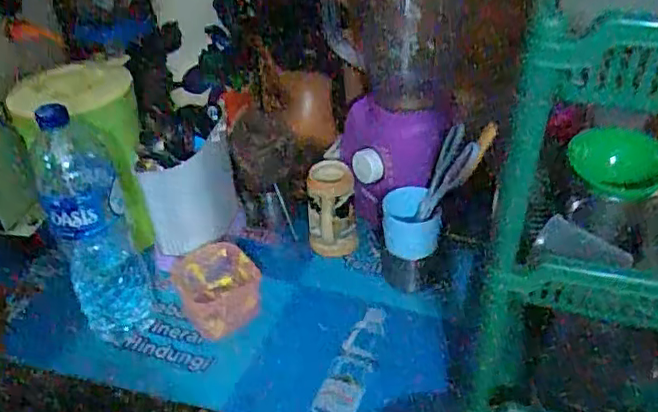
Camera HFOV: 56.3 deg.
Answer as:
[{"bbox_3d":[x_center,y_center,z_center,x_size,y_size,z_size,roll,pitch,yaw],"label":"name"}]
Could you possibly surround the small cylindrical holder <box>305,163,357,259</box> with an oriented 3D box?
[{"bbox_3d":[0.003,0.014,0.867,0.066,0.123,0.061,-5,39,-2],"label":"small cylindrical holder"}]

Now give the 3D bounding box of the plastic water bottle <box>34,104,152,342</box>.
[{"bbox_3d":[-0.276,0.030,0.717,0.085,0.277,0.088,-17,41,-16],"label":"plastic water bottle"}]

